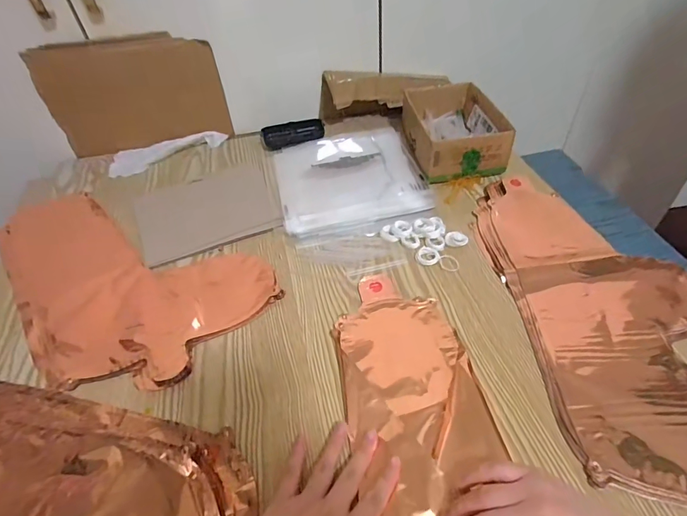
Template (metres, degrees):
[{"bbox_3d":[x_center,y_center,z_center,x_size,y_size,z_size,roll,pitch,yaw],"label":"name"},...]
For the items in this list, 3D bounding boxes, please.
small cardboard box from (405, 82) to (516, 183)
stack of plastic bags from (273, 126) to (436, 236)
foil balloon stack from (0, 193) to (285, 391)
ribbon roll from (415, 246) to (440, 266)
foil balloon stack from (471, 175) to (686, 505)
[{"bbox_3d":[0.175,-0.209,0.646,0.130,0.062,0.197,-5,46,0],"label":"small cardboard box"},{"bbox_3d":[0.008,-0.129,0.628,0.217,0.012,0.226,-11,47,-5],"label":"stack of plastic bags"},{"bbox_3d":[-0.318,0.022,0.519,0.441,0.010,0.216,19,51,22],"label":"foil balloon stack"},{"bbox_3d":[0.106,-0.003,0.506,0.029,0.005,0.028,-3,46,3],"label":"ribbon roll"},{"bbox_3d":[0.281,0.055,0.429,0.225,0.015,0.438,-14,47,-8],"label":"foil balloon stack"}]

